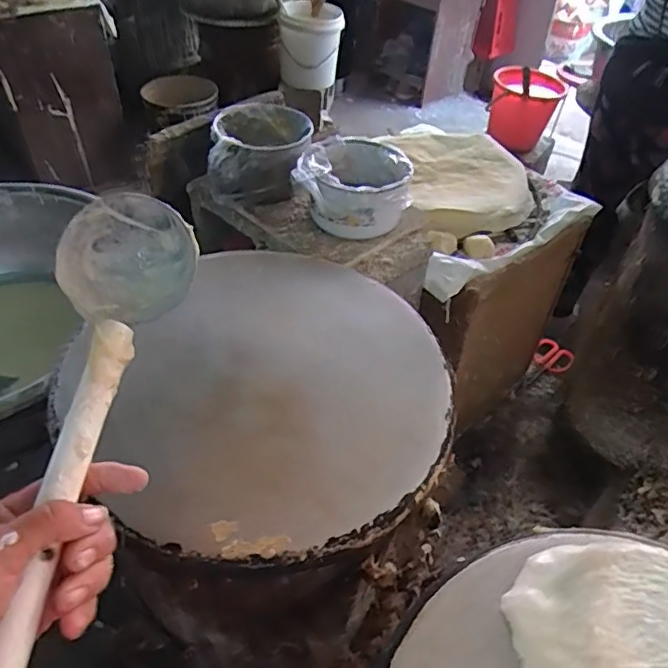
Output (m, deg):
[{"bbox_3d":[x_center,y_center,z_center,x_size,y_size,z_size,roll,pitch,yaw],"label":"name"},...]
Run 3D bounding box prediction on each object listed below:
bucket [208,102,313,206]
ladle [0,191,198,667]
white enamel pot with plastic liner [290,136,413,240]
[{"bbox_3d":[-0.110,-0.268,0.875,0.145,0.105,0.169,2,46,-1],"label":"bucket"},{"bbox_3d":[-0.149,0.084,0.301,0.080,0.053,0.379,4,58,0],"label":"ladle"},{"bbox_3d":[0.028,-0.213,0.829,0.157,0.087,0.159,6,46,3],"label":"white enamel pot with plastic liner"}]

